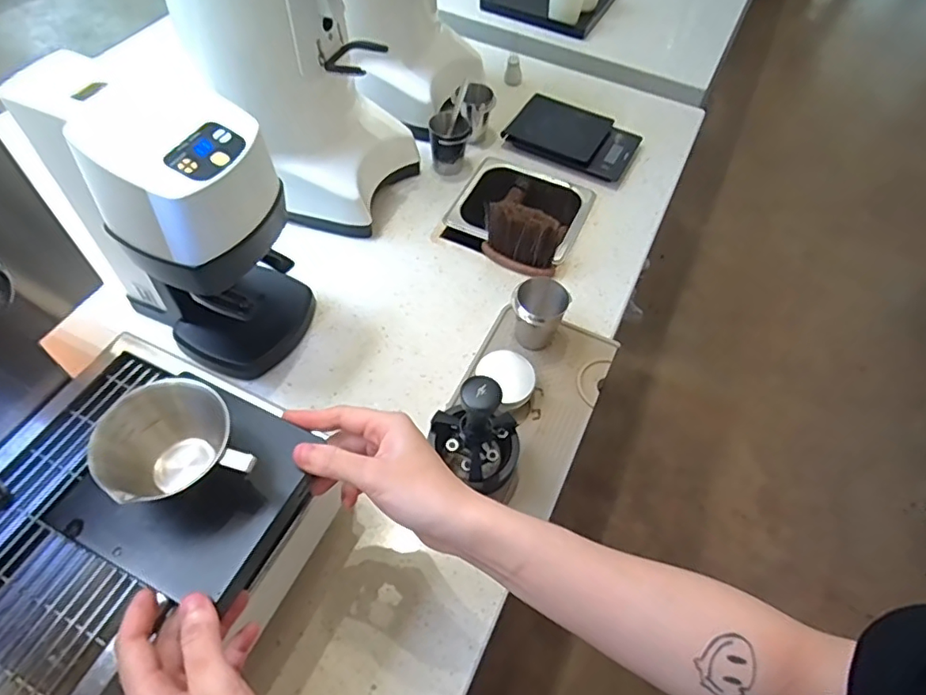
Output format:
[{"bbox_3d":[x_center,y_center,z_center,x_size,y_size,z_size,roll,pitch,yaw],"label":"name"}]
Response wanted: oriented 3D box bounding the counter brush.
[{"bbox_3d":[0.073,-0.137,0.697,0.096,0.087,0.042,39,62,20],"label":"counter brush"}]

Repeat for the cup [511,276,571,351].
[{"bbox_3d":[0.082,-0.035,0.628,0.057,0.079,0.049,18,57,8],"label":"cup"}]

